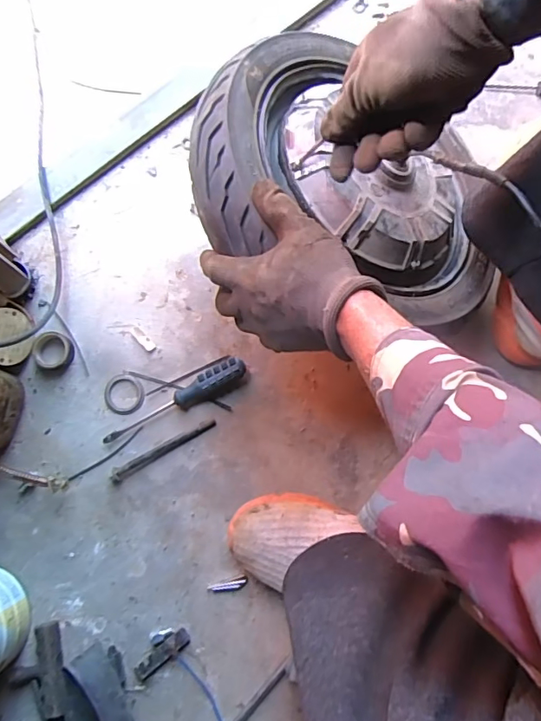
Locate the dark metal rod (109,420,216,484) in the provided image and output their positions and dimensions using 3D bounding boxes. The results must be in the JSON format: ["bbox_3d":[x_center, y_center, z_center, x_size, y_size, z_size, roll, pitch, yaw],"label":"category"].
[{"bbox_3d":[-0.132,0.109,0.609,0.139,0.007,0.016,-30,81,-7],"label":"dark metal rod"}]

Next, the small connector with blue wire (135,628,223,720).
[{"bbox_3d":[-0.099,0.391,0.556,0.075,0.013,0.171,-19,80,-5],"label":"small connector with blue wire"}]

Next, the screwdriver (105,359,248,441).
[{"bbox_3d":[-0.116,0.053,0.607,0.188,0.030,0.032,-32,81,-7],"label":"screwdriver"}]

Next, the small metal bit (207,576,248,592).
[{"bbox_3d":[-0.050,0.265,0.587,0.047,0.007,0.013,-12,79,-4],"label":"small metal bit"}]

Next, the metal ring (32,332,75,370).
[{"bbox_3d":[-0.270,-0.012,0.619,0.045,0.015,0.046,0,79,-2],"label":"metal ring"}]

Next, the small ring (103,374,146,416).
[{"bbox_3d":[-0.183,0.042,0.624,0.051,0.004,0.050,0,79,-2],"label":"small ring"}]

